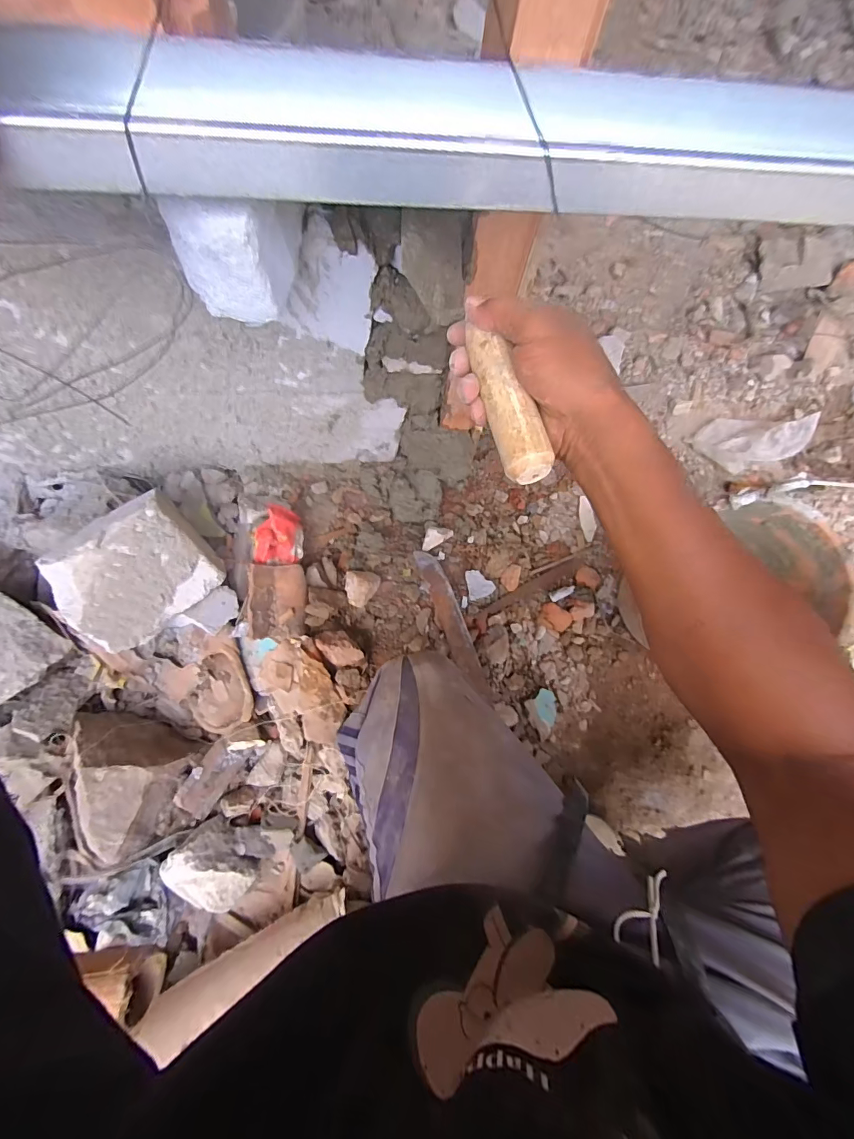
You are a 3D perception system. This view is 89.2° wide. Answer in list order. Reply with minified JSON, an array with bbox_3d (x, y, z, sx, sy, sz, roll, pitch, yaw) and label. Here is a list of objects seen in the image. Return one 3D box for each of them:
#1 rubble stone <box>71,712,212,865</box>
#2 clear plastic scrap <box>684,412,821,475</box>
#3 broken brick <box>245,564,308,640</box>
[{"bbox_3d":[-0.427,0.301,0.604,0.166,0.122,0.186,2,75,-4],"label":"rubble stone"},{"bbox_3d":[0.606,-0.250,0.805,0.183,0.059,0.116,-18,77,-9],"label":"clear plastic scrap"},{"bbox_3d":[-0.234,0.051,0.687,0.087,0.047,0.115,-1,75,-5],"label":"broken brick"}]

